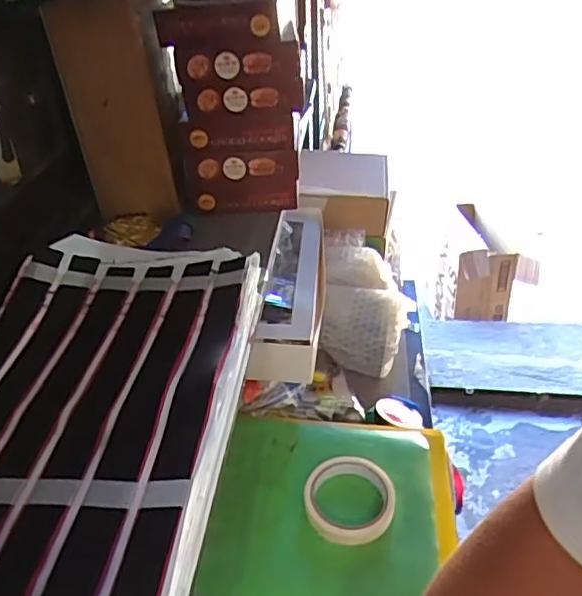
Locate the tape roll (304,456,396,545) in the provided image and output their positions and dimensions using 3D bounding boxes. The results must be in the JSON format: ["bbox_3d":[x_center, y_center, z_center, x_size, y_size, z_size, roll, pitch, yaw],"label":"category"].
[{"bbox_3d":[0.062,0.216,0.644,0.093,0.031,0.092,-1,35,3],"label":"tape roll"}]

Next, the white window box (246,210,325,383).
[{"bbox_3d":[0.007,-0.016,0.826,0.077,0.088,0.294,2,35,6],"label":"white window box"}]

